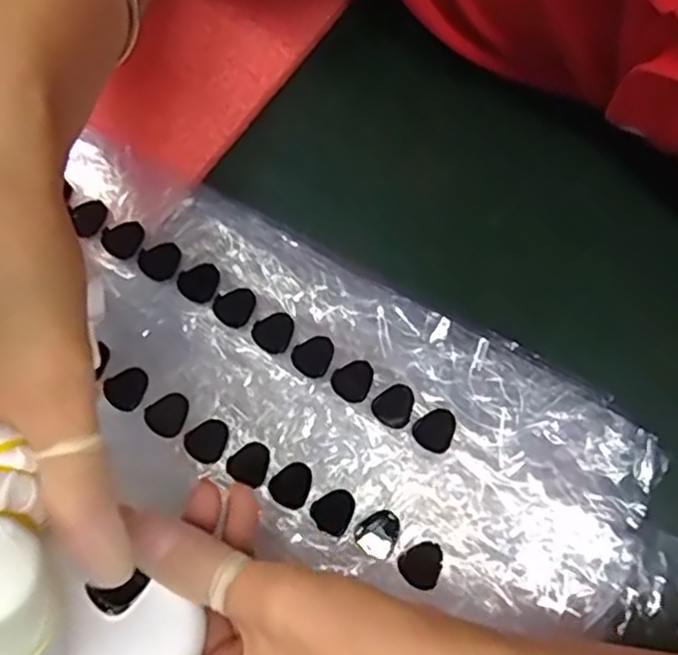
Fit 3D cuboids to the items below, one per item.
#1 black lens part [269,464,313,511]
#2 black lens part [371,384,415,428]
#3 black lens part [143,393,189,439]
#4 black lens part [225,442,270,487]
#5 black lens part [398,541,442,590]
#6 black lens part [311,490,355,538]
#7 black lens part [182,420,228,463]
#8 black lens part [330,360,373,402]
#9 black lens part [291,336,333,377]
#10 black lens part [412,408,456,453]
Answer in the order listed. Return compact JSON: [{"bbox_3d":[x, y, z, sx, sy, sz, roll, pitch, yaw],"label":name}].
[{"bbox_3d":[-0.018,0.062,0.279,0.018,0.004,0.015,-41,78,-8],"label":"black lens part"},{"bbox_3d":[0.023,0.031,0.285,0.018,0.005,0.015,-42,78,-9],"label":"black lens part"},{"bbox_3d":[-0.069,0.035,0.287,0.018,0.004,0.015,-38,86,-17],"label":"black lens part"},{"bbox_3d":[-0.036,0.053,0.282,0.015,0.004,0.017,22,77,7],"label":"black lens part"},{"bbox_3d":[0.032,0.089,0.269,0.017,0.004,0.015,-41,78,-9],"label":"black lens part"},{"bbox_3d":[-0.002,0.071,0.276,0.015,0.004,0.017,36,79,10],"label":"black lens part"},{"bbox_3d":[-0.052,0.045,0.285,0.018,0.004,0.015,-39,78,-8],"label":"black lens part"},{"bbox_3d":[0.006,0.021,0.287,0.015,0.004,0.017,29,78,8],"label":"black lens part"},{"bbox_3d":[-0.010,0.011,0.289,0.015,0.004,0.018,38,80,10],"label":"black lens part"},{"bbox_3d":[0.039,0.040,0.284,0.015,0.005,0.018,38,80,10],"label":"black lens part"}]

